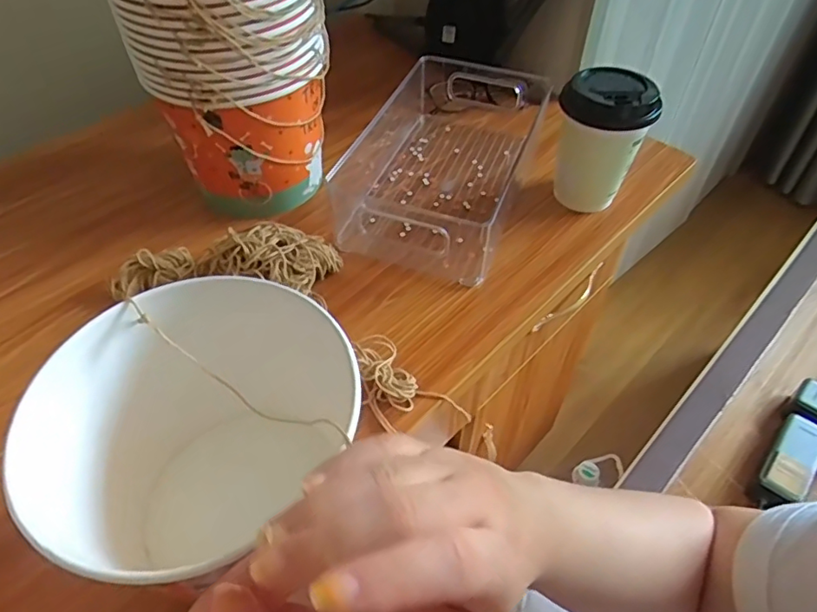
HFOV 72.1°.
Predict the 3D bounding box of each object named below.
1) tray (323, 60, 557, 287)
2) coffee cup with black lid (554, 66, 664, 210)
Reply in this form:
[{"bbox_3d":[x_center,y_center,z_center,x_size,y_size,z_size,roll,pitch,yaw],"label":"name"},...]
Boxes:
[{"bbox_3d":[0.034,-0.153,0.580,0.170,0.066,0.265,15,51,12],"label":"tray"},{"bbox_3d":[0.179,-0.154,0.532,0.080,0.111,0.078,0,49,0],"label":"coffee cup with black lid"}]

